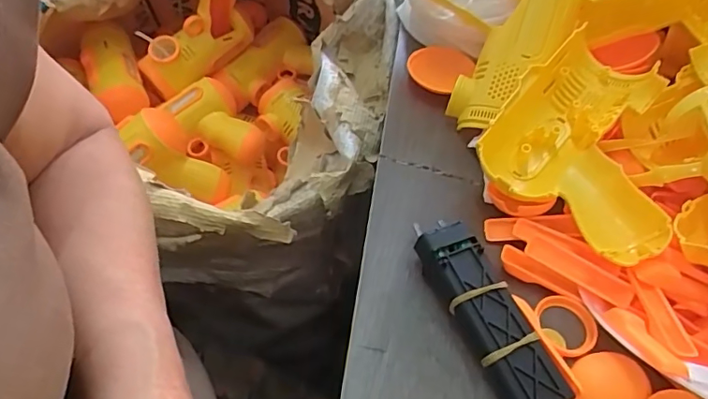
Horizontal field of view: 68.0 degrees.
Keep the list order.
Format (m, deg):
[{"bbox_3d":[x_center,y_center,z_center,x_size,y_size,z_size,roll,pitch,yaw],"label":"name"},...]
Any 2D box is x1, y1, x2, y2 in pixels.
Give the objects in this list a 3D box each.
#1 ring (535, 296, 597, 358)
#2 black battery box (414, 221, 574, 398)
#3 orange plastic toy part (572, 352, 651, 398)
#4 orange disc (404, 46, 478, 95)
[{"bbox_3d":[0.120,0.069,0.295,0.033,0.007,0.034,2,51,-2],"label":"ring"},{"bbox_3d":[0.071,0.063,0.284,0.031,0.026,0.109,-19,55,-17],"label":"black battery box"},{"bbox_3d":[0.133,0.096,0.272,0.035,0.004,0.033,-4,48,14],"label":"orange plastic toy part"},{"bbox_3d":[0.069,-0.104,0.409,0.054,0.011,0.046,31,67,34],"label":"orange disc"}]

